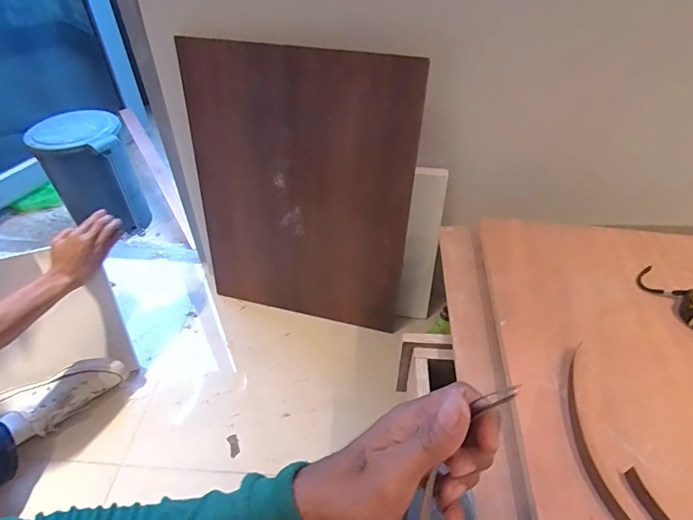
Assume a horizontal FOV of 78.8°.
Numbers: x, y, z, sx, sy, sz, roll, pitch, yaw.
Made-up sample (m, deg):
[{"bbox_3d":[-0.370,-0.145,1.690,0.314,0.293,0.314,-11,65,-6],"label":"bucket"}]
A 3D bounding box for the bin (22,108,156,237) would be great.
[{"bbox_3d":[-0.848,-0.289,1.410,0.260,0.345,0.227,-17,45,-18],"label":"bin"}]

